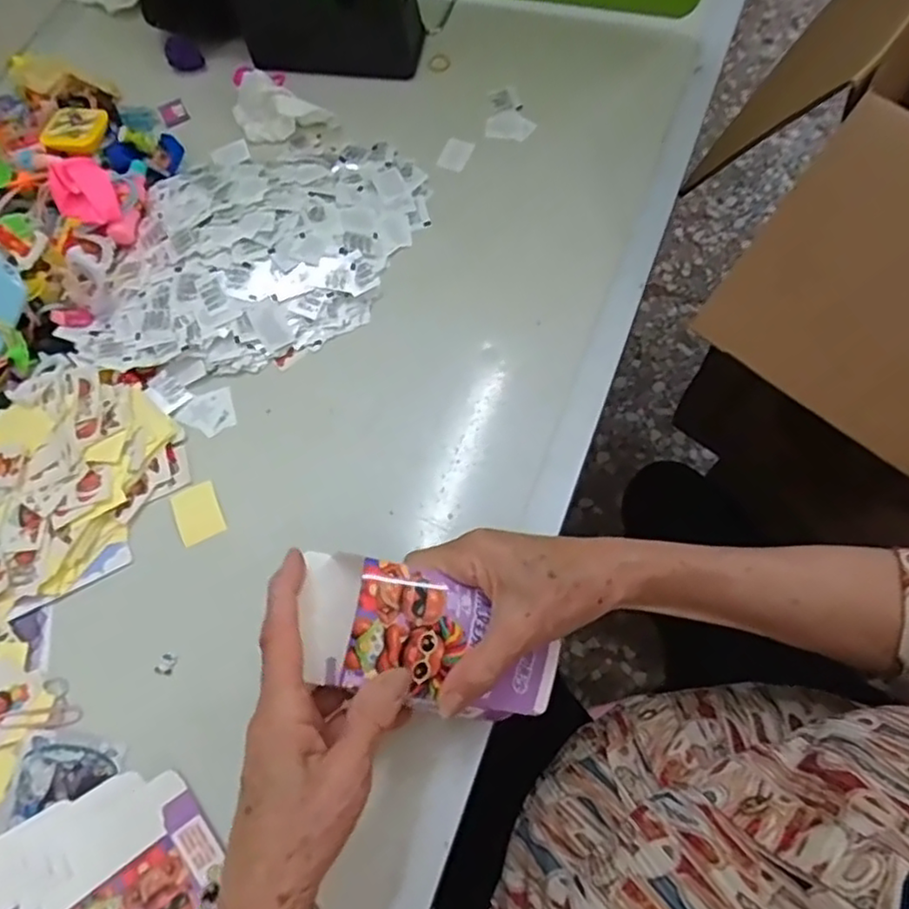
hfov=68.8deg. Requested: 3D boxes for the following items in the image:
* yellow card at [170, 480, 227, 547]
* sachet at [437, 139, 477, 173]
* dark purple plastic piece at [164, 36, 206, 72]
[{"bbox_3d":[-0.175,0.040,0.453,0.030,0.004,0.039,-25,69,-6],"label":"yellow card"},{"bbox_3d":[0.001,-0.251,0.556,0.024,0.005,0.033,22,72,12],"label":"sachet"},{"bbox_3d":[-0.246,-0.364,0.603,0.030,0.022,0.020,-24,69,-5],"label":"dark purple plastic piece"}]

